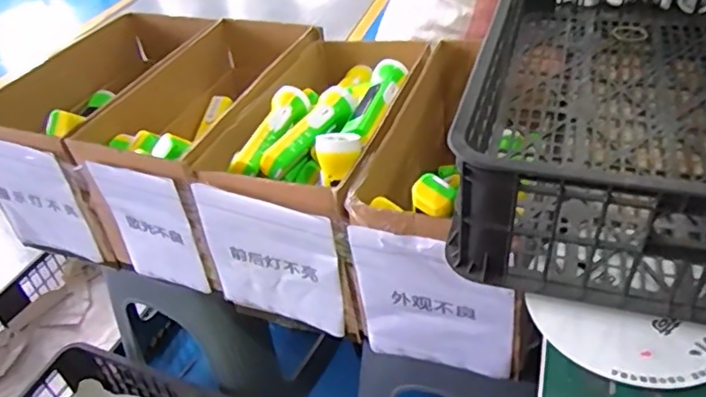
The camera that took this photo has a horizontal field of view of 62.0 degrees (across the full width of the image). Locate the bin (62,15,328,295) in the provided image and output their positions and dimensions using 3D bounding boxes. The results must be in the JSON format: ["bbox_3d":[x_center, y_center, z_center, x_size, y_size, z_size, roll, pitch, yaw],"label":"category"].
[{"bbox_3d":[-0.211,-0.121,0.993,0.207,0.222,0.506,11,41,19],"label":"bin"}]

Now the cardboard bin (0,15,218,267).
[{"bbox_3d":[-0.410,-0.150,1.038,0.228,0.237,0.462,9,41,17],"label":"cardboard bin"}]

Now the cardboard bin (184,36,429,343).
[{"bbox_3d":[-0.043,-0.066,0.894,0.226,0.239,0.446,9,41,17],"label":"cardboard bin"}]

